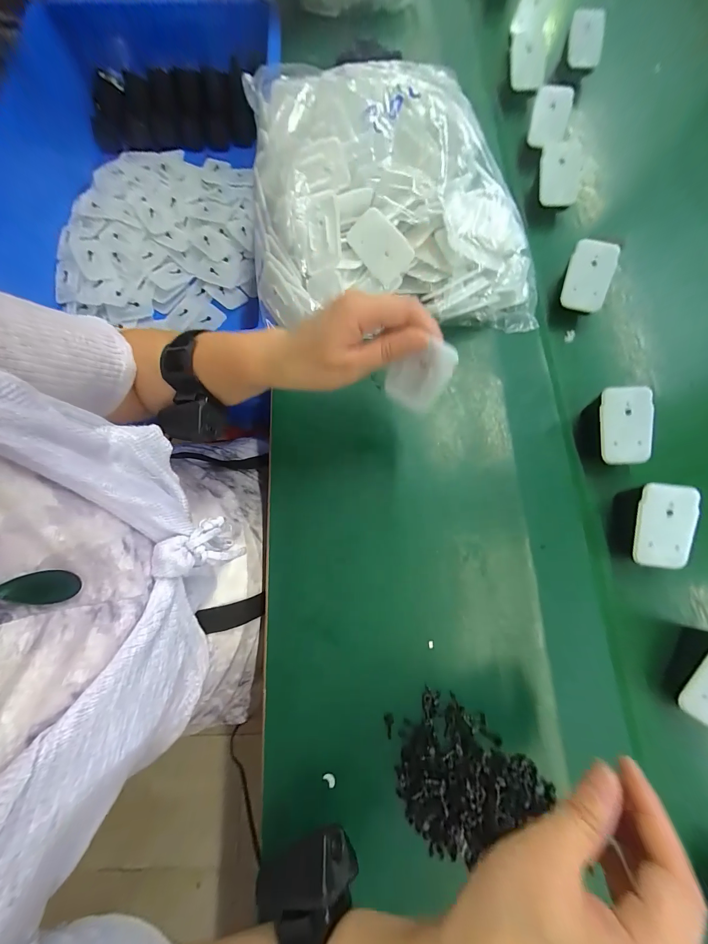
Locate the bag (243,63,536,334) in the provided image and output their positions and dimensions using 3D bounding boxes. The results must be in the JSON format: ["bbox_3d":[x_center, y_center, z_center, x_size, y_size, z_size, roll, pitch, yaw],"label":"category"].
[{"bbox_3d":[0.042,-0.287,0.334,0.302,0.103,0.266,1,77,1],"label":"bag"}]

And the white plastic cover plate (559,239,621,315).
[{"bbox_3d":[0.244,-0.204,0.323,0.049,0.010,0.066,16,97,-4],"label":"white plastic cover plate"}]

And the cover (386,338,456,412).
[{"bbox_3d":[0.047,-0.070,0.233,0.044,0.070,0.012,13,77,4],"label":"cover"}]

